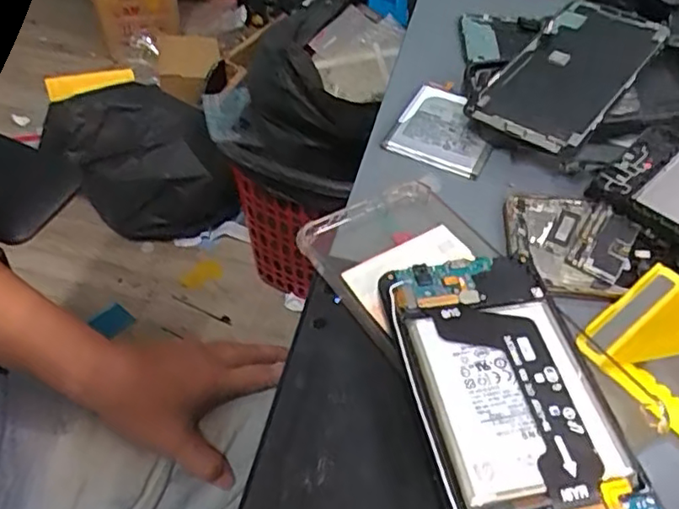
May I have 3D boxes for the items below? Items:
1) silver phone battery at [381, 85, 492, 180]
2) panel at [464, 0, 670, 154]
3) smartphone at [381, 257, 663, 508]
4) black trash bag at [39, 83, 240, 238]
[{"bbox_3d":[0.069,-0.081,0.399,0.061,0.008,0.072,21,53,13],"label":"silver phone battery"},{"bbox_3d":[0.154,-0.123,0.408,0.074,0.013,0.160,29,58,27],"label":"panel"},{"bbox_3d":[0.067,0.064,0.232,0.072,0.006,0.156,-8,50,-8],"label":"smartphone"},{"bbox_3d":[-0.378,-0.168,1.267,0.360,0.252,0.207,24,52,17],"label":"black trash bag"}]

